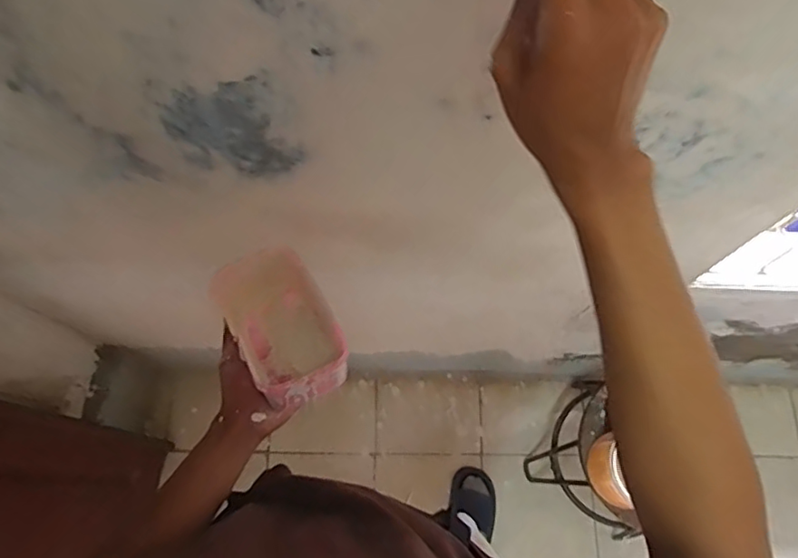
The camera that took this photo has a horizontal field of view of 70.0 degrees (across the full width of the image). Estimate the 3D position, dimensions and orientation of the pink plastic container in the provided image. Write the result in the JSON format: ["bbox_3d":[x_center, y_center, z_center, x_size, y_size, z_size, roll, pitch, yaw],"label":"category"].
[{"bbox_3d":[-0.139,0.054,0.685,0.111,0.064,0.204,-34,54,-11],"label":"pink plastic container"}]

